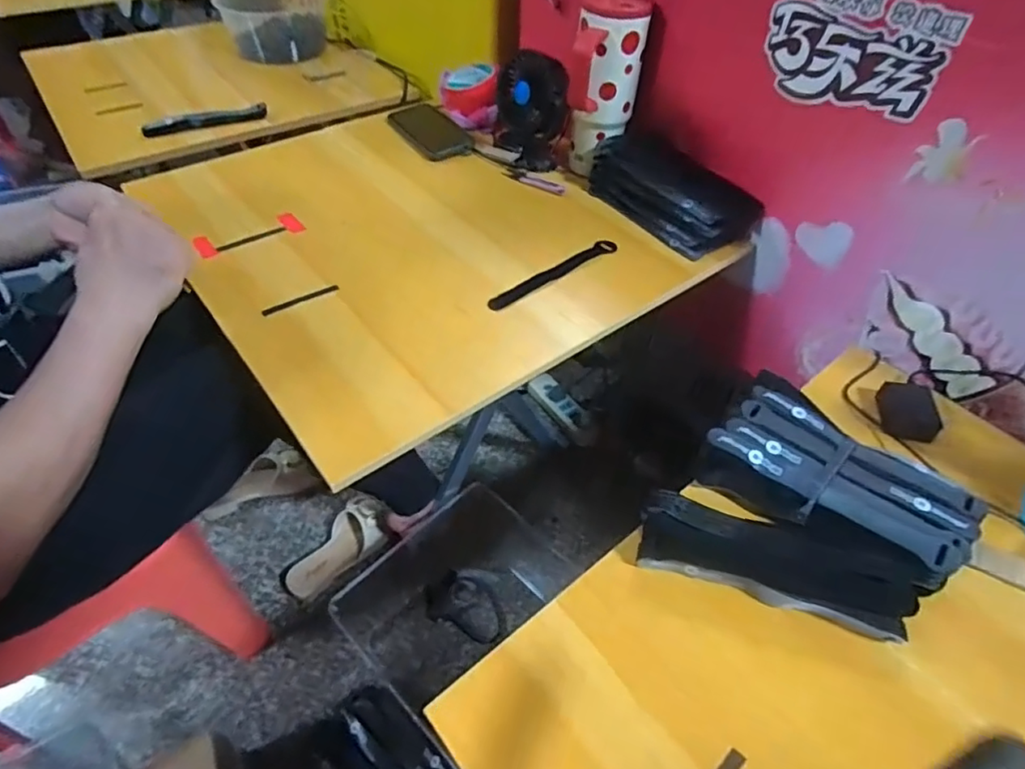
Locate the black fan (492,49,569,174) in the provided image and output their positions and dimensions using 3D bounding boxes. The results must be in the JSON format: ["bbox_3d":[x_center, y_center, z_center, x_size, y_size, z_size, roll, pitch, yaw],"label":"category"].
[{"bbox_3d":[0.023,-0.402,0.834,0.072,0.131,0.123,-17,51,-16],"label":"black fan"}]

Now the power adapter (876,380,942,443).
[{"bbox_3d":[0.387,0.026,0.563,0.041,0.027,0.056,10,49,7],"label":"power adapter"}]

